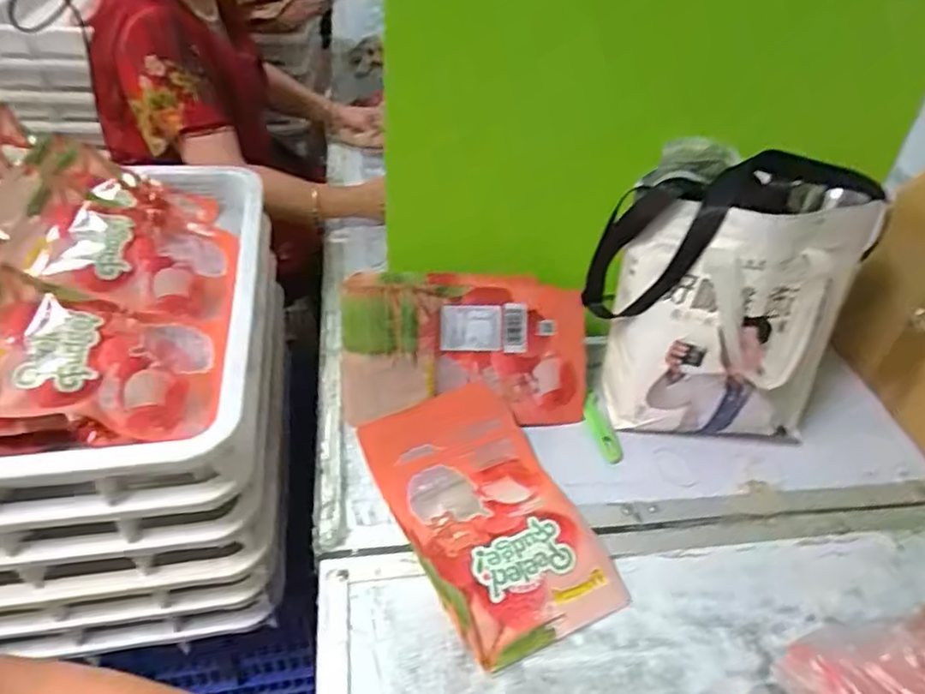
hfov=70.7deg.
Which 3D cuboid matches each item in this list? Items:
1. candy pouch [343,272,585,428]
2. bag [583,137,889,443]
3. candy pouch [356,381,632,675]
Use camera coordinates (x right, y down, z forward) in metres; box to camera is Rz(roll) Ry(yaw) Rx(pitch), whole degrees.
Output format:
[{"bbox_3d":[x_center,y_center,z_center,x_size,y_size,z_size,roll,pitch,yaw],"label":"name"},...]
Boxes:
[{"bbox_3d":[0.006,0.003,0.727,0.268,0.165,0.035,-1,5,-10],"label":"candy pouch"},{"bbox_3d":[0.273,-0.054,0.724,0.266,0.291,0.196,7,41,2],"label":"bag"},{"bbox_3d":[0.026,0.158,0.645,0.162,0.044,0.268,-20,47,-25],"label":"candy pouch"}]

